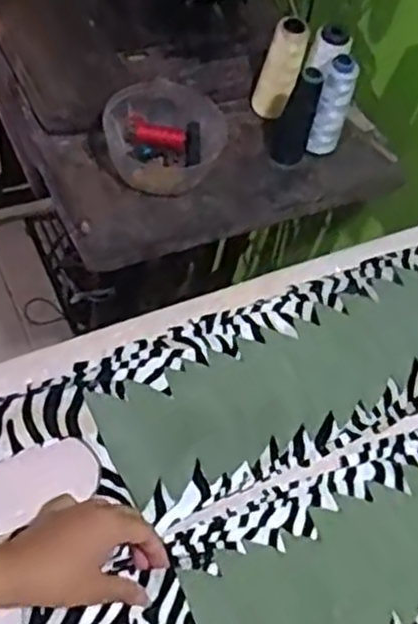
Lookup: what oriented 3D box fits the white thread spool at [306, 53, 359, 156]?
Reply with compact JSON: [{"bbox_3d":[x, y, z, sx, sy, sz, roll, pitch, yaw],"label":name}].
[{"bbox_3d":[0.133,-0.220,0.797,0.032,0.115,0.037,17,55,2],"label":"white thread spool"}]

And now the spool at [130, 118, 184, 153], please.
[{"bbox_3d":[-0.052,-0.184,0.768,0.056,0.018,0.022,9,55,-18],"label":"spool"}]

